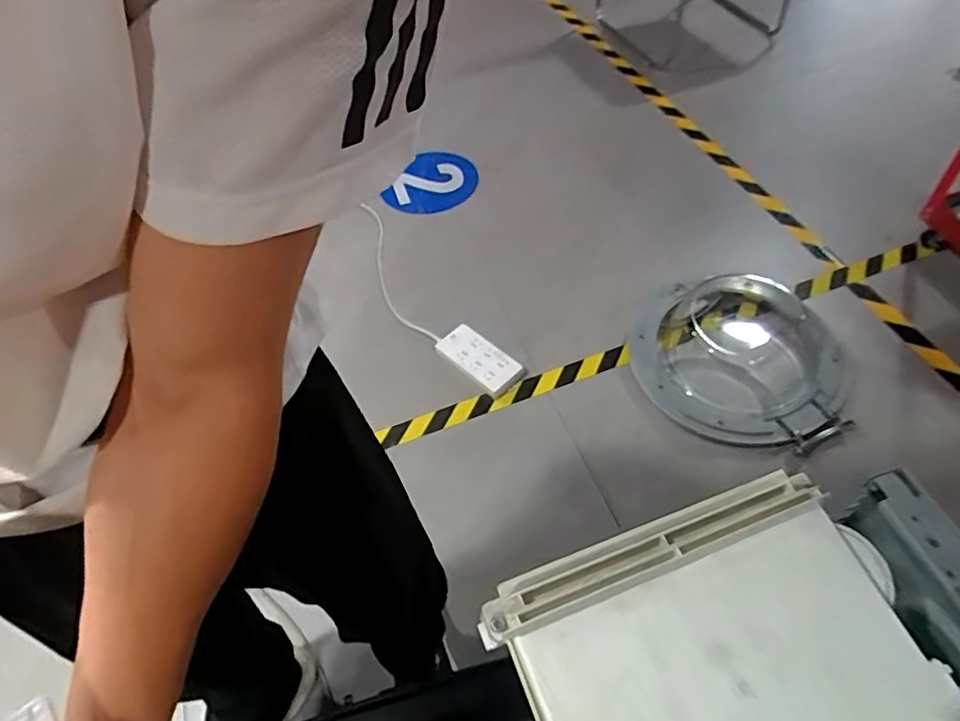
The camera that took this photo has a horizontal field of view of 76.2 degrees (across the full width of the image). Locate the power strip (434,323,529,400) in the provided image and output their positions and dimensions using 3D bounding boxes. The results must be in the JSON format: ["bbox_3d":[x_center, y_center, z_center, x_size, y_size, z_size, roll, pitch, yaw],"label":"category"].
[{"bbox_3d":[-0.003,-0.002,1.341,0.201,0.032,0.094,35,63,27],"label":"power strip"}]

